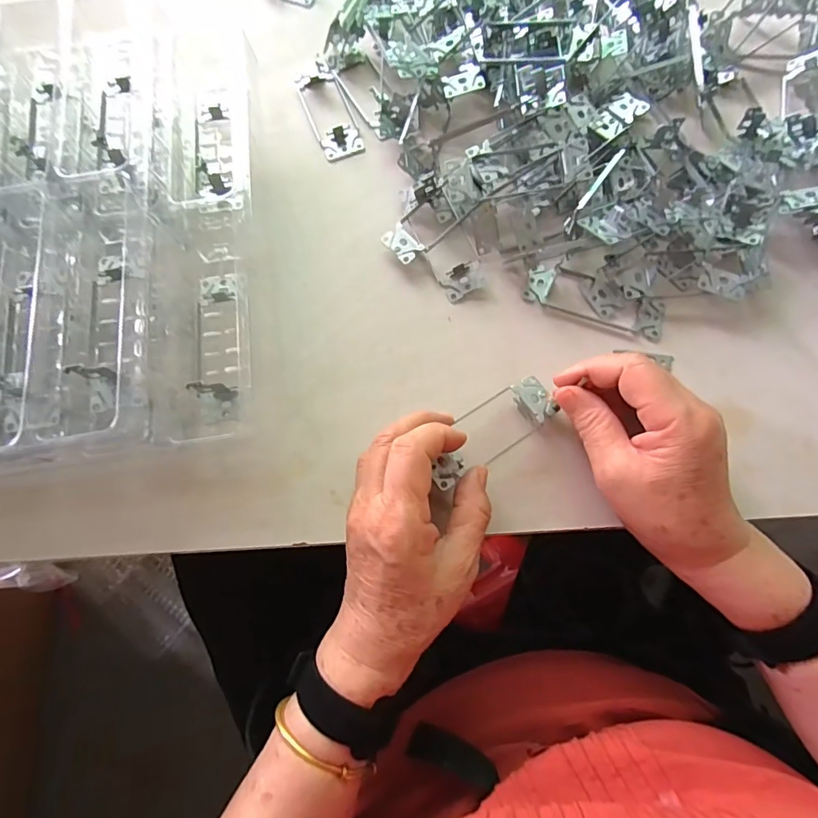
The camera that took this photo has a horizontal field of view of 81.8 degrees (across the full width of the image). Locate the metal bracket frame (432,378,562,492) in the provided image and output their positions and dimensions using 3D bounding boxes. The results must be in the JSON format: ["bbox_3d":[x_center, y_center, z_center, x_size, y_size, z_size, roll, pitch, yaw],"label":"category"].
[{"bbox_3d":[0.054,0.016,0.326,0.106,0.020,0.040,-34,77,-21],"label":"metal bracket frame"}]

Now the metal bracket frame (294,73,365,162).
[{"bbox_3d":[-0.070,-0.264,0.418,0.039,0.009,0.099,-20,75,-5],"label":"metal bracket frame"}]

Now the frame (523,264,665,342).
[{"bbox_3d":[0.143,-0.085,0.360,0.104,0.006,0.037,19,76,6],"label":"frame"}]

